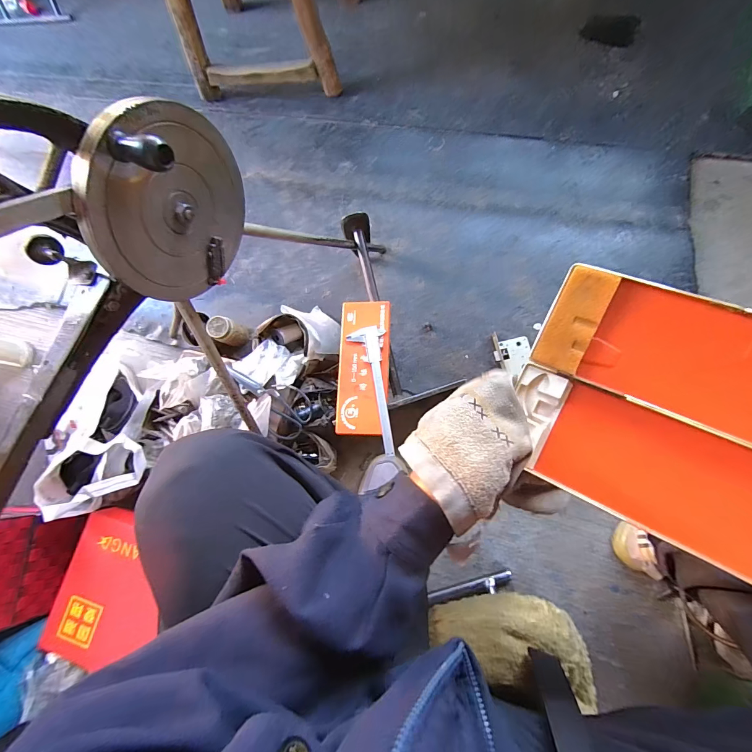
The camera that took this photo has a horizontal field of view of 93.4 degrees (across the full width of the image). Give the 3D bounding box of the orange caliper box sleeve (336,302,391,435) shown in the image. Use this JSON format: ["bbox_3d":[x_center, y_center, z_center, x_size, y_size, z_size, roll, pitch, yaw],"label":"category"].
[{"bbox_3d":[-0.022,-0.018,0.635,0.091,0.018,0.240,1,78,8],"label":"orange caliper box sleeve"}]

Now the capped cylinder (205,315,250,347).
[{"bbox_3d":[-0.314,-0.094,0.753,0.055,0.074,0.052,-1,81,6],"label":"capped cylinder"}]

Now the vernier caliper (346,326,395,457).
[{"bbox_3d":[0.002,0.023,0.617,0.061,0.014,0.226,-12,77,5],"label":"vernier caliper"}]

